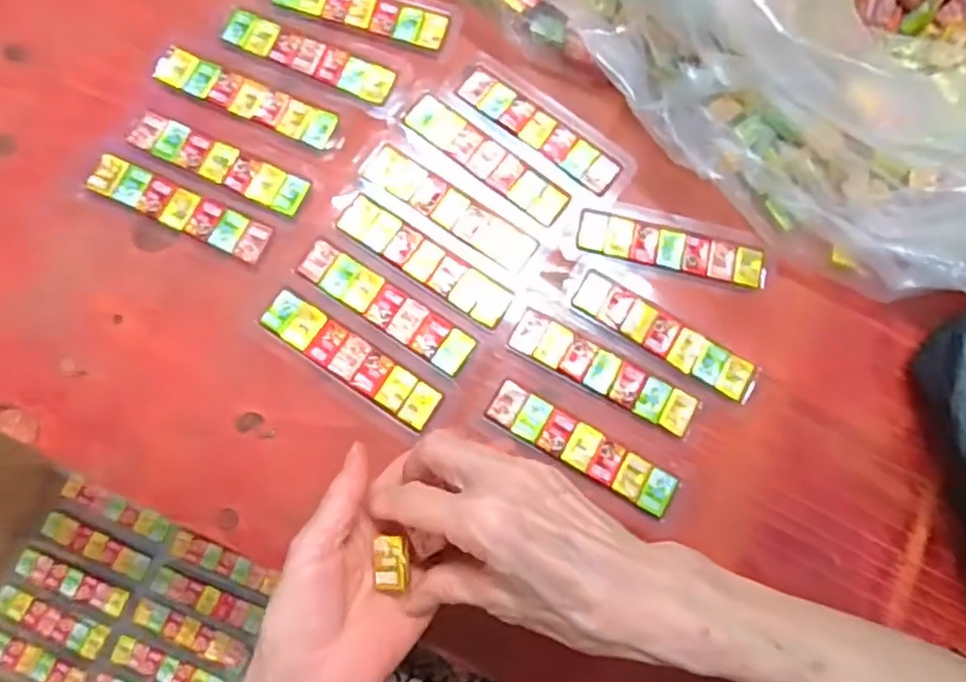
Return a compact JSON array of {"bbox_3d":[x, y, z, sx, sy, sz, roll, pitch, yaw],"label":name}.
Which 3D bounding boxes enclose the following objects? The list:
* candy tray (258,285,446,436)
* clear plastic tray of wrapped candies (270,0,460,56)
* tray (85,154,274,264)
[{"bbox_3d":[-0.080,0.011,0.383,0.120,0.004,0.031,33,78,6],"label":"candy tray"},{"bbox_3d":[-0.081,-0.228,0.435,0.129,0.006,0.039,17,76,2],"label":"clear plastic tray of wrapped candies"},{"bbox_3d":[-0.190,-0.083,0.398,0.120,0.005,0.026,24,77,4],"label":"tray"}]

